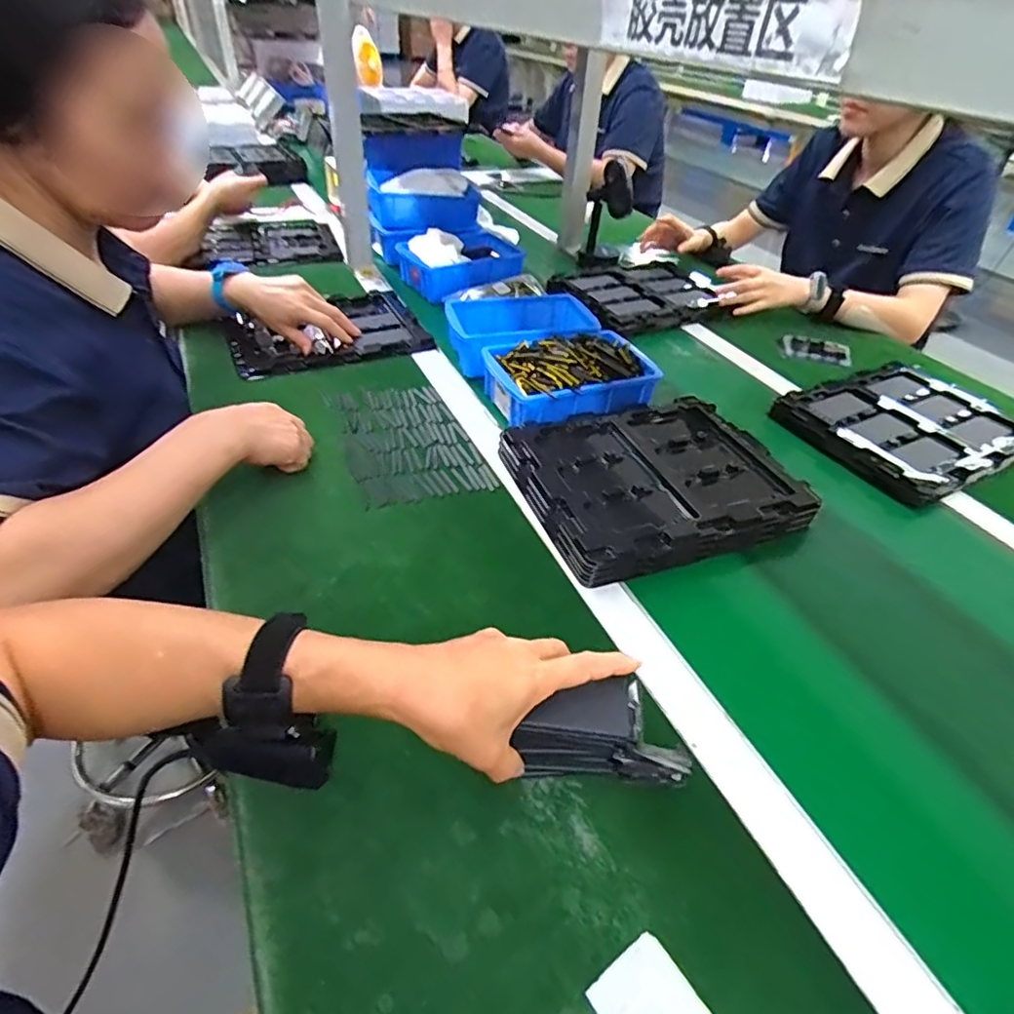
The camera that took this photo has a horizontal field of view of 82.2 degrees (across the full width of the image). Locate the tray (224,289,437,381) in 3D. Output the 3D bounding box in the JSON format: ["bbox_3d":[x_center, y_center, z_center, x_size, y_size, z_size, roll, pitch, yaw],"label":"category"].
[{"bbox_3d":[-0.262,-0.262,0.844,0.264,0.032,0.197,-20,48,-25],"label":"tray"}]

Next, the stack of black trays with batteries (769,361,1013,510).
[{"bbox_3d":[0.509,-0.105,0.742,0.282,0.029,0.216,-18,48,-23],"label":"stack of black trays with batteries"}]

